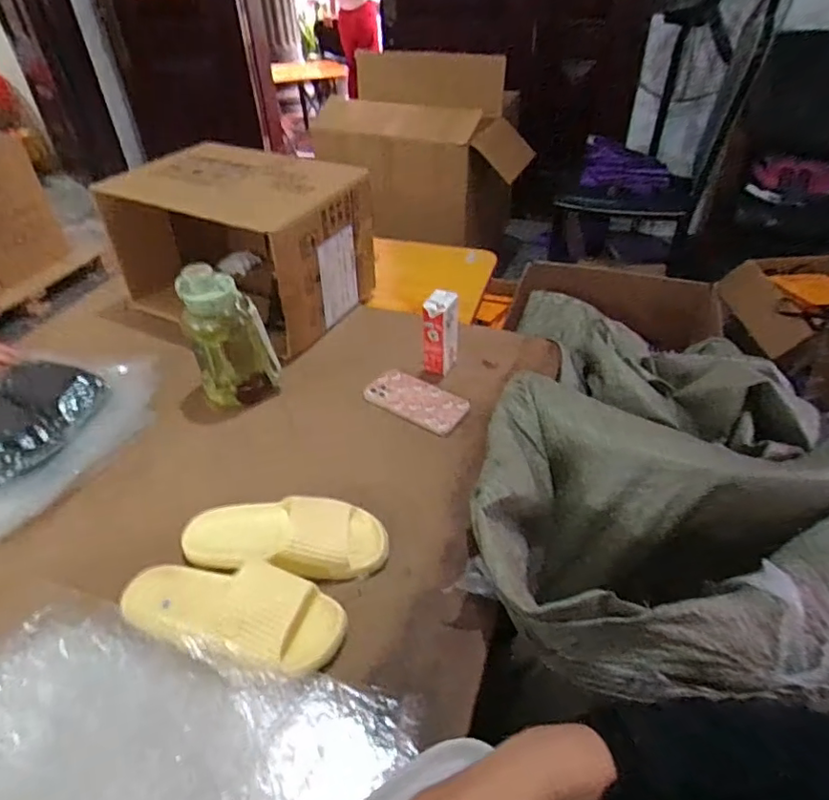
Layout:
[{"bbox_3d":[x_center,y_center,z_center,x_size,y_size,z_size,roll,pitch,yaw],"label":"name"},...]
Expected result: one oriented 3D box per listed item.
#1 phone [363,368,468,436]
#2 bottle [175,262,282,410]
[{"bbox_3d":[0.003,-0.001,0.868,0.158,0.016,0.085,25,55,24],"label":"phone"},{"bbox_3d":[-0.281,-0.080,0.835,0.087,0.234,0.096,24,47,27],"label":"bottle"}]

